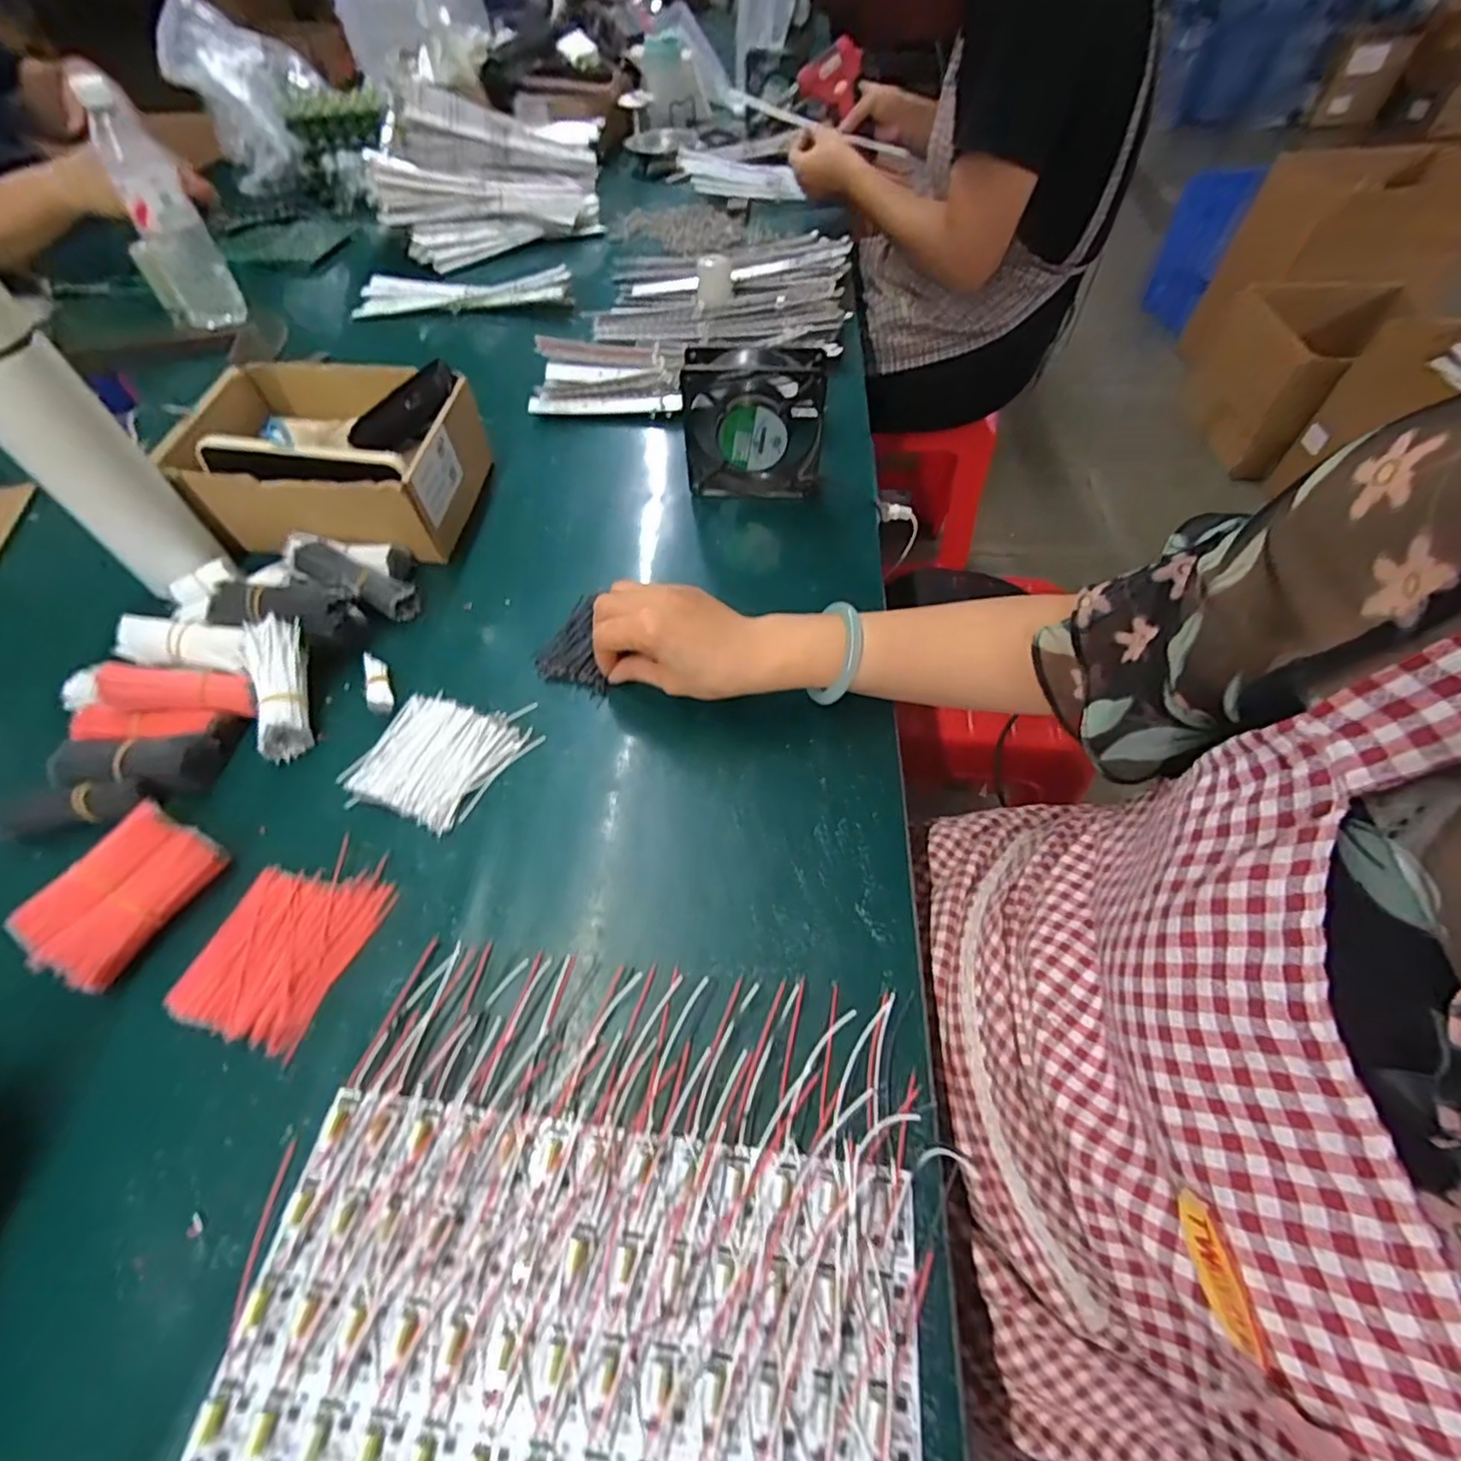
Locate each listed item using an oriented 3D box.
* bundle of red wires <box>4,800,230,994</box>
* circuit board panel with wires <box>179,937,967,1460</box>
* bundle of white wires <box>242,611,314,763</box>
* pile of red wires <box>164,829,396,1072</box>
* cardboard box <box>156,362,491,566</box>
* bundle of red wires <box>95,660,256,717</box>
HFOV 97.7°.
[{"bbox_3d":[-0.354,0.096,0.375,0.064,0.023,0.091,20,57,13],"label":"bundle of red wires"},{"bbox_3d":[-0.068,0.275,0.261,0.295,0.030,0.347,9,55,6],"label":"circuit board panel with wires"},{"bbox_3d":[-0.318,-0.032,0.450,0.035,0.020,0.102,-13,79,-13],"label":"bundle of white wires"},{"bbox_3d":[-0.258,0.119,0.373,0.084,0.005,0.110,15,56,11],"label":"pile of red wires"},{"bbox_3d":[-0.344,-0.242,0.559,0.220,0.075,0.167,5,55,5],"label":"cardboard box"},{"bbox_3d":[-0.388,-0.029,0.448,0.092,0.019,0.029,7,54,-19],"label":"bundle of red wires"}]

